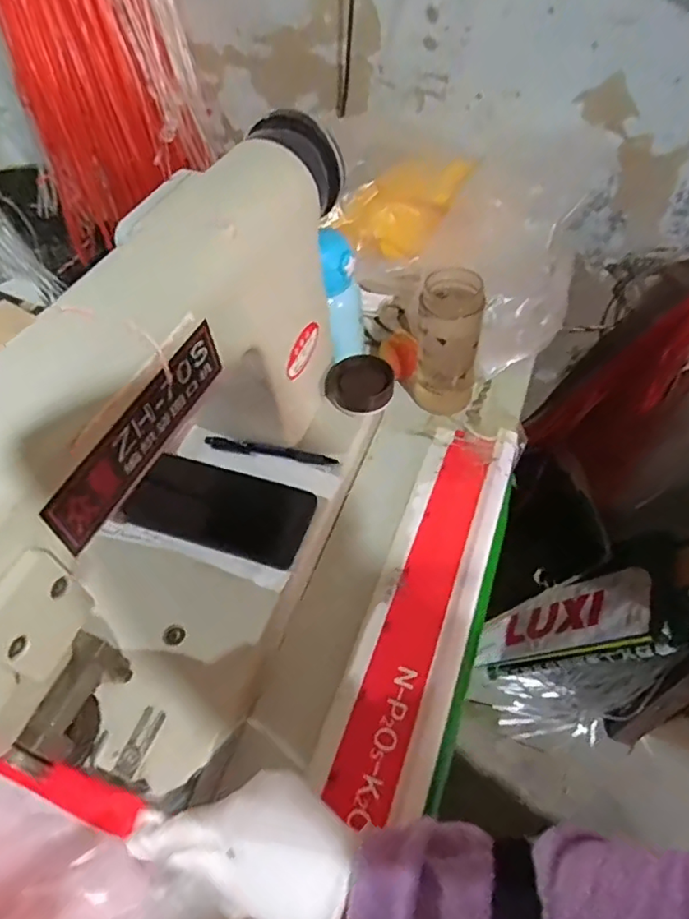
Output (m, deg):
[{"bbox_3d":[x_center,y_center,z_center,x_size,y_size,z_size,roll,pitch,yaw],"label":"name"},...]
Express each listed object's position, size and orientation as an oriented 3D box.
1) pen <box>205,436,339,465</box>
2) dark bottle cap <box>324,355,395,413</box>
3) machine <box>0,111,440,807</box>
[{"bbox_3d":[-0.075,-0.010,0.580,0.135,0.012,0.016,6,53,11],"label":"pen"},{"bbox_3d":[0.014,-0.079,0.613,0.074,0.010,0.058,-1,89,13],"label":"dark bottle cap"},{"bbox_3d":[-0.121,-0.006,0.445,0.184,0.322,0.462,14,55,16],"label":"machine"}]

